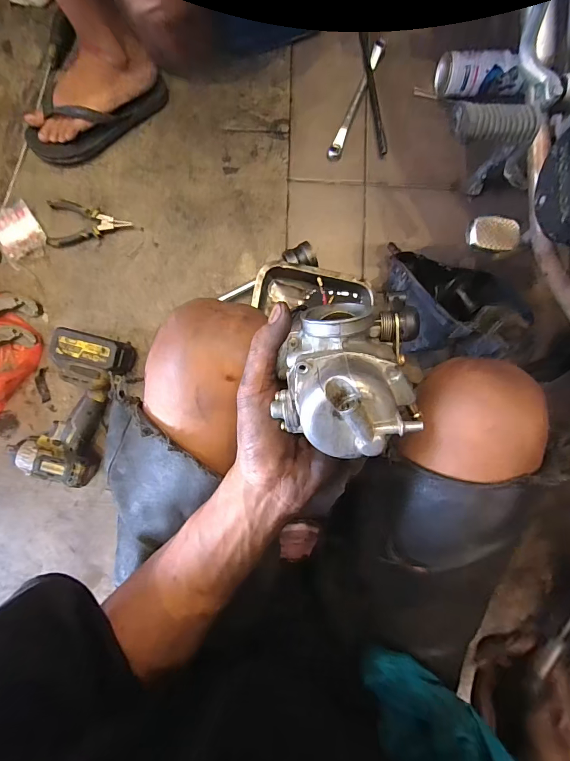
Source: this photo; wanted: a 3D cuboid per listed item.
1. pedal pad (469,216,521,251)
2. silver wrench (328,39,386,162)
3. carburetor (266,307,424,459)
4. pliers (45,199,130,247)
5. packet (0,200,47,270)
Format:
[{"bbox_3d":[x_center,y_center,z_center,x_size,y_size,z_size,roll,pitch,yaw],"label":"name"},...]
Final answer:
[{"bbox_3d":[0.238,-0.166,0.429,0.048,0.016,0.036,5,88,-2],"label":"pedal pad"},{"bbox_3d":[0.141,-0.546,0.727,0.023,0.009,0.265,22,87,-1],"label":"silver wrench"},{"bbox_3d":[0.035,-0.004,0.216,0.072,0.056,0.085,10,87,-2],"label":"carburetor"},{"bbox_3d":[-0.360,-0.290,0.695,0.144,0.016,0.085,-3,88,-2],"label":"pliers"},{"bbox_3d":[-0.486,-0.265,0.689,0.082,0.008,0.102,-33,89,-3],"label":"packet"}]

